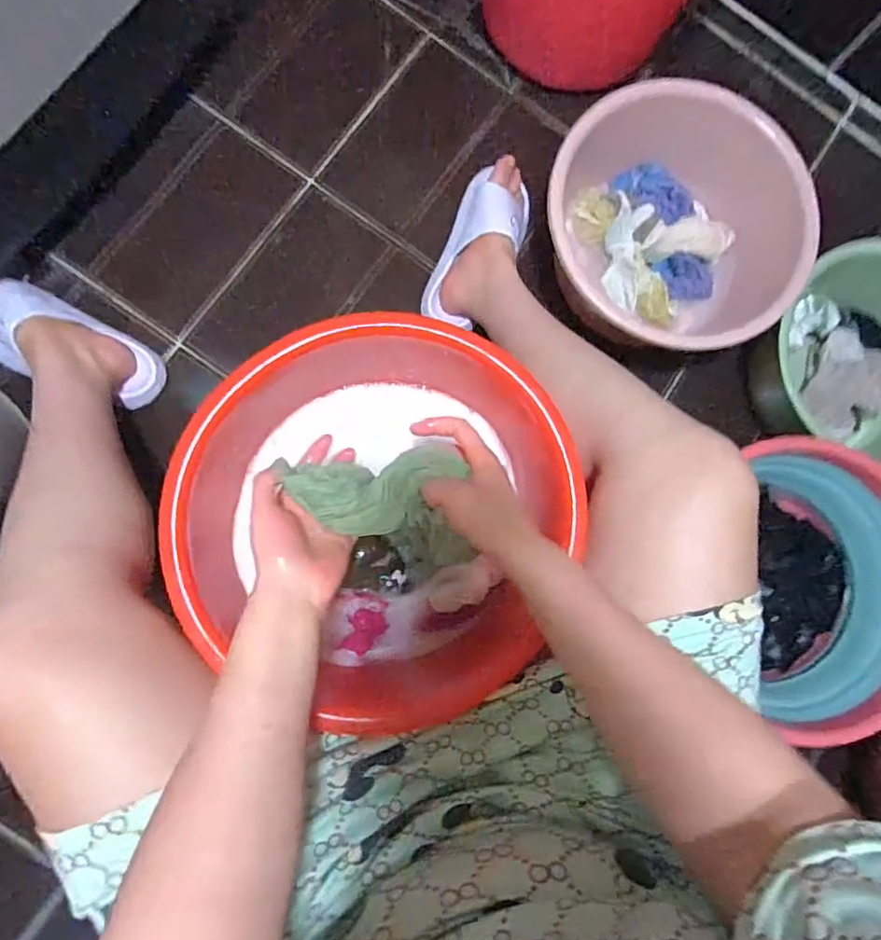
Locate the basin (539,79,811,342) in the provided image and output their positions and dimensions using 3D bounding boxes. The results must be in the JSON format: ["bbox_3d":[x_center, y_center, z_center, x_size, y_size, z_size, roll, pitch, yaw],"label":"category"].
[{"bbox_3d":[0.306,-0.318,0.752,0.336,0.186,0.332,1,85,-6],"label":"basin"}]

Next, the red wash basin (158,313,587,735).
[{"bbox_3d":[-0.062,0.039,0.522,0.323,0.151,0.334,1,82,-4],"label":"red wash basin"}]

